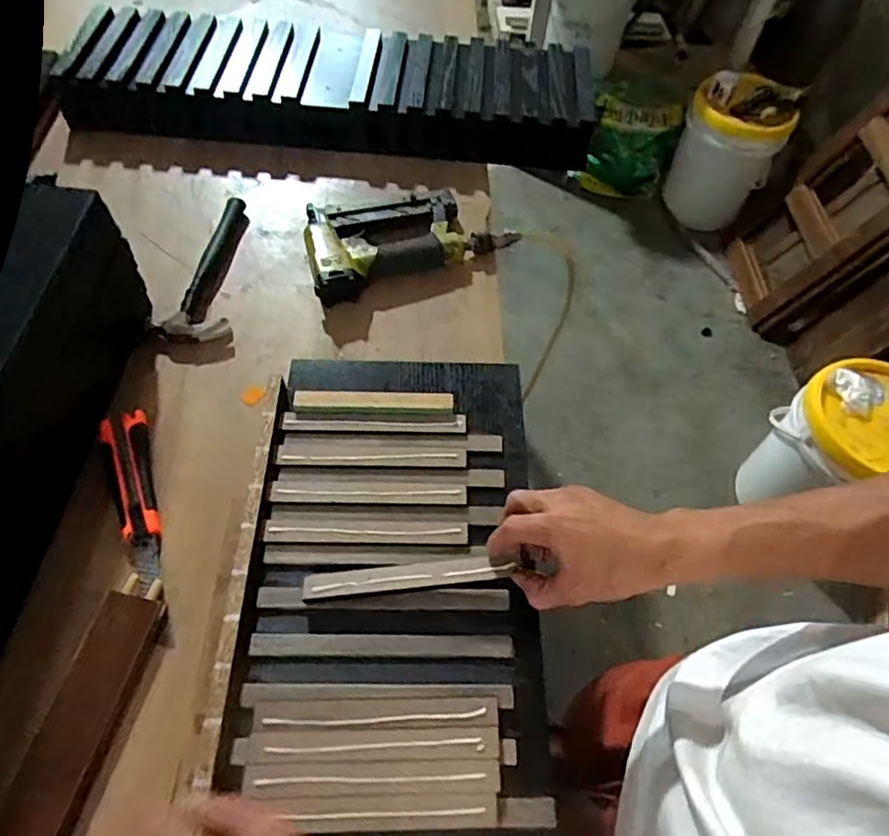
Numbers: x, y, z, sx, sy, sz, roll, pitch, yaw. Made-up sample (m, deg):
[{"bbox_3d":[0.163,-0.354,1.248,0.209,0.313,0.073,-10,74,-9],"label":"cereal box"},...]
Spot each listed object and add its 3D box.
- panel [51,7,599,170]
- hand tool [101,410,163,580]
[{"bbox_3d":[-0.146,-0.448,0.828,0.677,0.074,0.199,2,58,-1],"label":"panel"},{"bbox_3d":[-0.271,0.063,0.541,0.034,0.017,0.154,-18,61,-14],"label":"hand tool"}]

